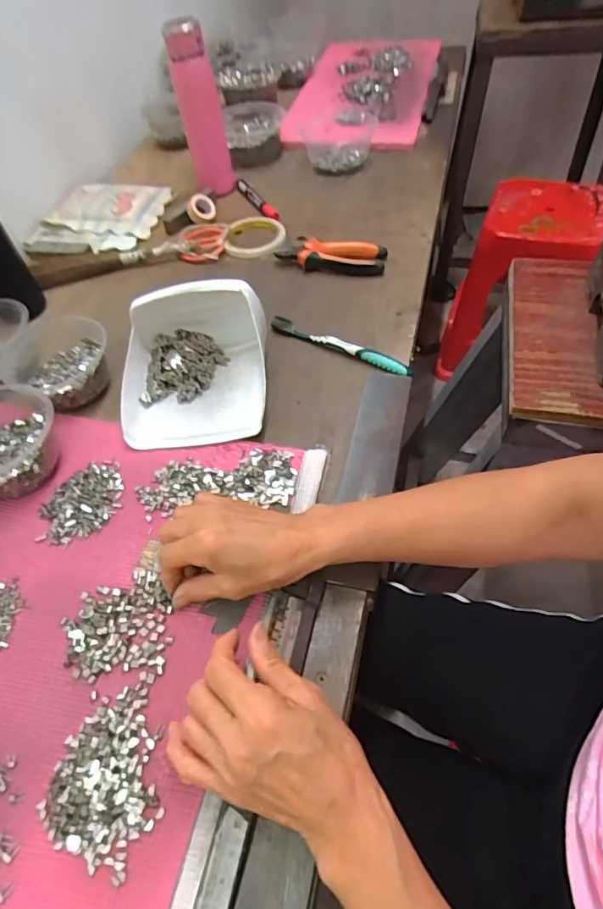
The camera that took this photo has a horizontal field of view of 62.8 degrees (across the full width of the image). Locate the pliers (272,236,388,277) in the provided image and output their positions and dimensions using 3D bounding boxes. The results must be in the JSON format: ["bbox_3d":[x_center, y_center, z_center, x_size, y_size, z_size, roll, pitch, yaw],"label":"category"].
[{"bbox_3d":[0.041,-0.277,0.679,0.147,0.025,0.063,10,55,12],"label":"pliers"}]

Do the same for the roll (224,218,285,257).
[{"bbox_3d":[-0.069,-0.329,0.741,0.093,0.010,0.103,-1,53,6],"label":"roll"}]

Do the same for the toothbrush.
[{"bbox_3d":[0.043,-0.127,0.574,0.181,0.011,0.018,24,59,20],"label":"toothbrush"}]

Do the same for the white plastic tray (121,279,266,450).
[{"bbox_3d":[-0.116,-0.105,0.524,0.149,0.086,0.174,-3,53,2],"label":"white plastic tray"}]

